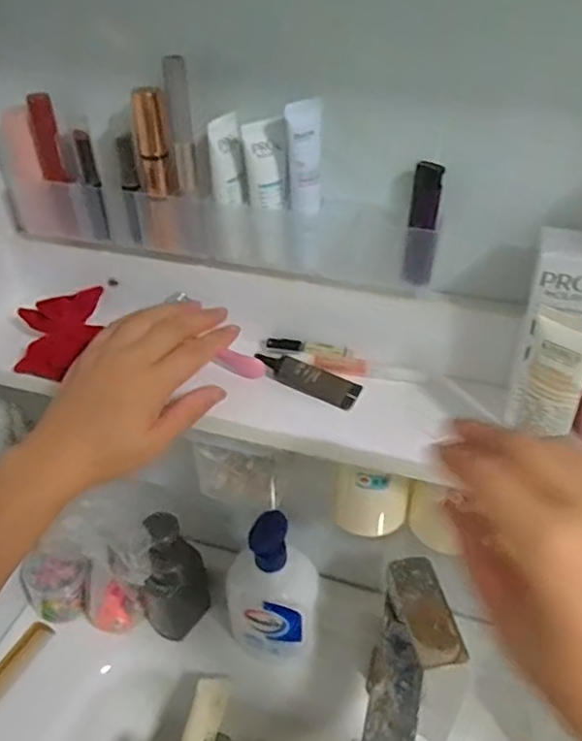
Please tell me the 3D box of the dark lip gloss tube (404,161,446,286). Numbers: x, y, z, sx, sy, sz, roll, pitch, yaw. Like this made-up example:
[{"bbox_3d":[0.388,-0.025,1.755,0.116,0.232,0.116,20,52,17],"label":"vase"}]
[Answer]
[{"bbox_3d":[0.084,-0.087,0.393,0.018,0.092,0.012,8,38,11],"label":"dark lip gloss tube"}]

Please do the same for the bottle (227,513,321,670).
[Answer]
[{"bbox_3d":[-0.019,0.209,0.589,0.087,0.179,0.050,4,38,5],"label":"bottle"}]

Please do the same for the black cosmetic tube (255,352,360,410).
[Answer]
[{"bbox_3d":[0.011,0.005,0.431,0.076,0.015,0.020,23,41,7],"label":"black cosmetic tube"}]

